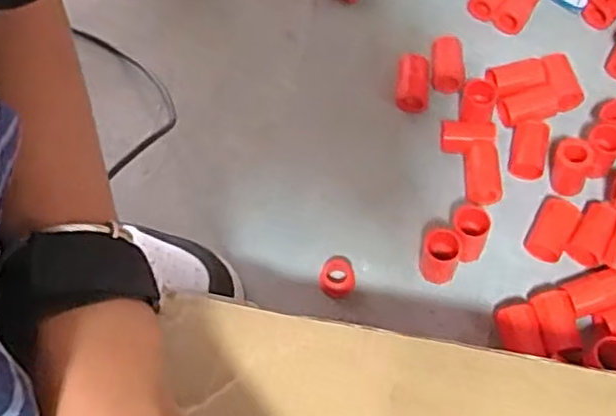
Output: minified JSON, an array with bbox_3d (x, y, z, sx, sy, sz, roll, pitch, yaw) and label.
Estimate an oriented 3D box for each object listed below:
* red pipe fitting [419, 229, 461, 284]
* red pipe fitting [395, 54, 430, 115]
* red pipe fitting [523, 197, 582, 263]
[{"bbox_3d":[0.087,0.033,0.469,0.024,0.033,0.023,-1,63,2],"label":"red pipe fitting"},{"bbox_3d":[0.080,-0.095,0.543,0.025,0.024,0.039,5,63,6],"label":"red pipe fitting"},{"bbox_3d":[0.165,0.014,0.478,0.026,0.028,0.037,26,67,15],"label":"red pipe fitting"}]

